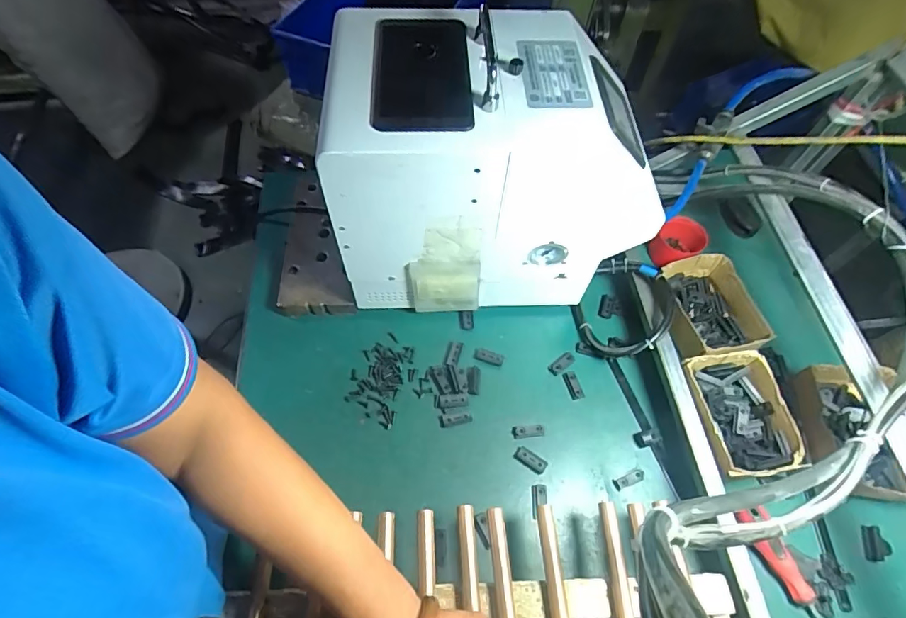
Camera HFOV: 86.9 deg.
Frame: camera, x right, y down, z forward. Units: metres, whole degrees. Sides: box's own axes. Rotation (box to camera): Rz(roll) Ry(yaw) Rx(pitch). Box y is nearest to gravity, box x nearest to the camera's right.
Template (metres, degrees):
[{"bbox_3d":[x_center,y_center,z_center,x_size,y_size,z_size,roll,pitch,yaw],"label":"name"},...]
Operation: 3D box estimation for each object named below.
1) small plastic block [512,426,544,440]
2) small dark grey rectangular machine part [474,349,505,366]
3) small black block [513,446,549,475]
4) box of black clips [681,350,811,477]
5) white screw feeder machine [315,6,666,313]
[{"bbox_3d":[0.091,0.148,0.576,0.039,0.005,0.015,-5,61,-4],"label":"small plastic block"},{"bbox_3d":[0.047,0.062,0.624,0.038,0.004,0.015,15,62,7],"label":"small dark grey rectangular machine part"},{"bbox_3d":[0.090,0.176,0.556,0.038,0.004,0.018,32,65,15],"label":"small black block"},{"bbox_3d":[0.334,0.123,0.562,0.100,0.042,0.138,-7,61,-6],"label":"box of black clips"},{"bbox_3d":[0.042,-0.158,0.585,0.341,0.296,0.225,-1,61,-2],"label":"white screw feeder machine"}]

